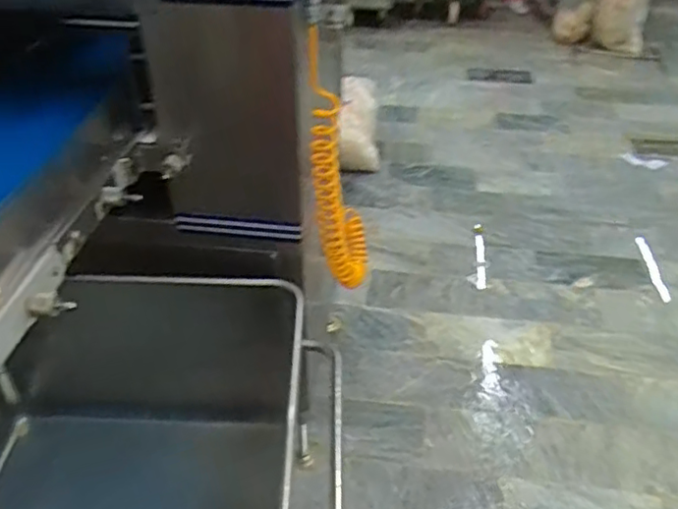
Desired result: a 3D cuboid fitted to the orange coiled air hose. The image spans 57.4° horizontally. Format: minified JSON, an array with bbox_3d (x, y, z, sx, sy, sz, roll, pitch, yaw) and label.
[{"bbox_3d":[-0.002,-0.181,1.272,0.094,0.617,0.256,-1,38,-1],"label":"orange coiled air hose"}]

